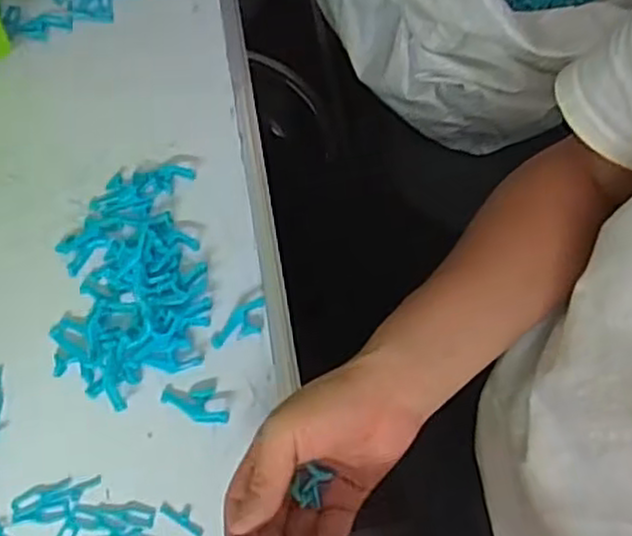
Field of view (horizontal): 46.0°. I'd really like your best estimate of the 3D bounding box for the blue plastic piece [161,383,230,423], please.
[{"bbox_3d":[-0.086,0.097,0.533,0.049,0.006,0.024,8,66,0],"label":"blue plastic piece"}]

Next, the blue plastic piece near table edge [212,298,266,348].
[{"bbox_3d":[-0.058,0.040,0.562,0.048,0.008,0.027,-19,69,-11],"label":"blue plastic piece near table edge"}]

